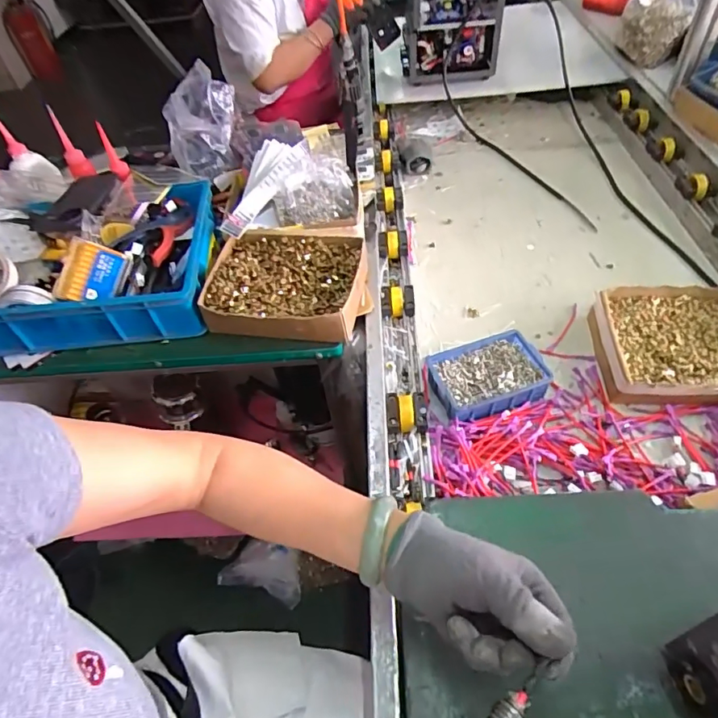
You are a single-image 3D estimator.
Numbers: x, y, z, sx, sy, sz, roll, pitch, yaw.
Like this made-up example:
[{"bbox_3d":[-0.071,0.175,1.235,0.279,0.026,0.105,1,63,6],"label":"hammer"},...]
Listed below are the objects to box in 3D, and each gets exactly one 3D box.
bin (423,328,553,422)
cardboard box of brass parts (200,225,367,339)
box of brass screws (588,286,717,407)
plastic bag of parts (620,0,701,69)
[{"bbox_3d":[0.178,0.030,0.680,0.152,0.052,0.106,-17,50,-7],"label":"bin"},{"bbox_3d":[-0.102,-0.113,0.714,0.210,0.057,0.192,3,50,9],"label":"cardboard box of brass parts"},{"bbox_3d":[0.457,-0.022,0.684,0.232,0.043,0.207,1,50,8],"label":"box of brass screws"},{"bbox_3d":[0.700,-0.808,1.130,0.144,0.143,0.251,27,92,27],"label":"plastic bag of parts"}]

